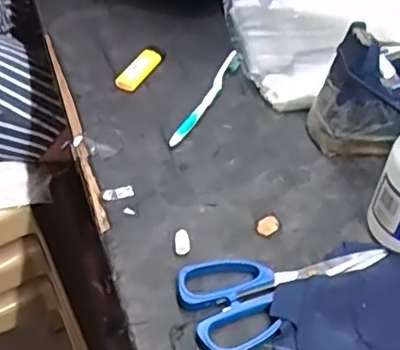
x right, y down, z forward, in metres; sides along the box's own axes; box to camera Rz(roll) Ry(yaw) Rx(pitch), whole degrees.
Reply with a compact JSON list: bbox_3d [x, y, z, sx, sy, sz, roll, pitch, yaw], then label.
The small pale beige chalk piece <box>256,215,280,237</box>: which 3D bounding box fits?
[{"bbox_3d":[0.060,0.045,0.545,0.023,0.005,0.018,-21,51,-24],"label":"small pale beige chalk piece"}]

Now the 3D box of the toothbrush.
[{"bbox_3d":[0.010,-0.084,0.662,0.015,0.007,0.173,20,47,14],"label":"toothbrush"}]

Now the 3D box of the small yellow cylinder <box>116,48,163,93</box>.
[{"bbox_3d":[-0.065,-0.116,0.682,0.019,0.019,0.070,23,48,18],"label":"small yellow cylinder"}]

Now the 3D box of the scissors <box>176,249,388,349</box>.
[{"bbox_3d":[0.064,0.080,0.498,0.172,0.009,0.082,-23,51,-25],"label":"scissors"}]

